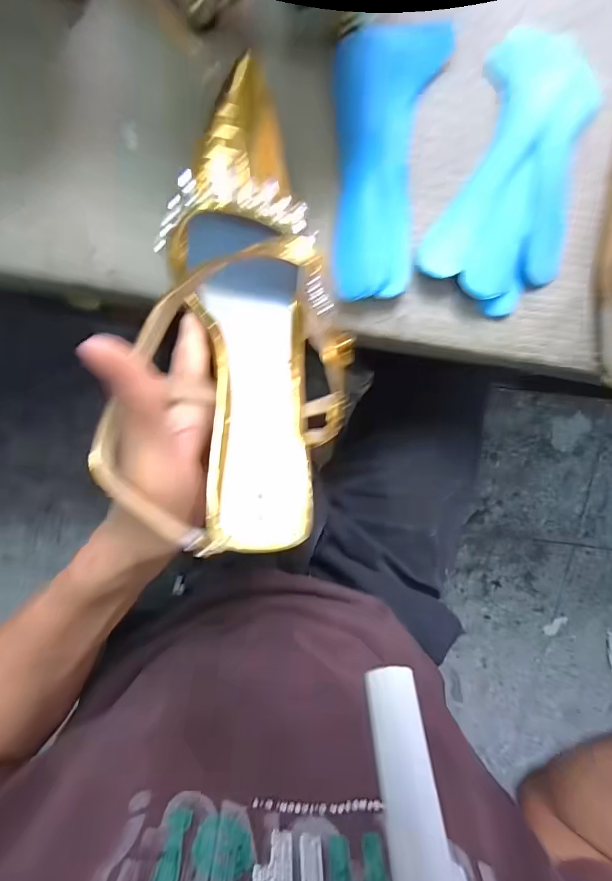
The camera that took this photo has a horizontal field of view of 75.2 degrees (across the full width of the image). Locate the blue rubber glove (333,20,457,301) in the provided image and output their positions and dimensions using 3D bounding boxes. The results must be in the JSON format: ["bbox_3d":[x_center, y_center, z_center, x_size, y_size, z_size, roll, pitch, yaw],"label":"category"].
[{"bbox_3d":[0.048,-0.175,0.256,0.064,0.012,0.158,5,99,-2],"label":"blue rubber glove"}]

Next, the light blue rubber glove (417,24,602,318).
[{"bbox_3d":[0.144,-0.175,0.264,0.088,0.018,0.165,19,98,-4],"label":"light blue rubber glove"}]

